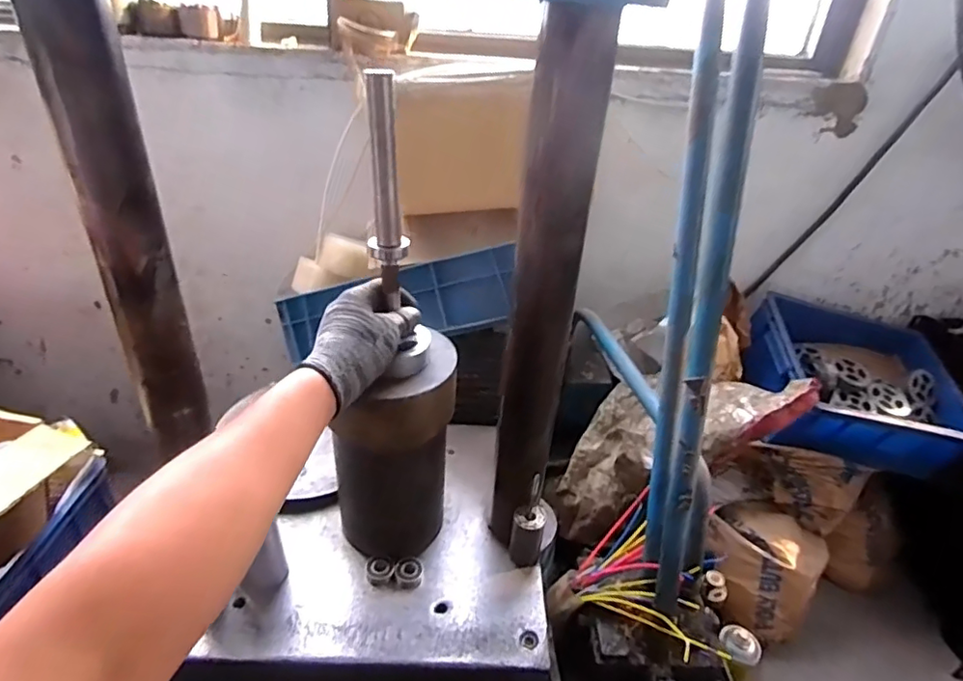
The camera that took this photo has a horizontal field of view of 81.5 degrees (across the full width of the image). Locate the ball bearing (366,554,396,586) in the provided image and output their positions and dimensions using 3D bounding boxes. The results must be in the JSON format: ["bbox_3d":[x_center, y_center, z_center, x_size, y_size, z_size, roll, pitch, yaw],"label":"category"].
[{"bbox_3d":[-0.121,0.273,0.665,0.033,0.013,0.030,2,32,-5],"label":"ball bearing"}]

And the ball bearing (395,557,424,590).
[{"bbox_3d":[-0.086,0.276,0.666,0.032,0.015,0.033,3,32,-2],"label":"ball bearing"}]

